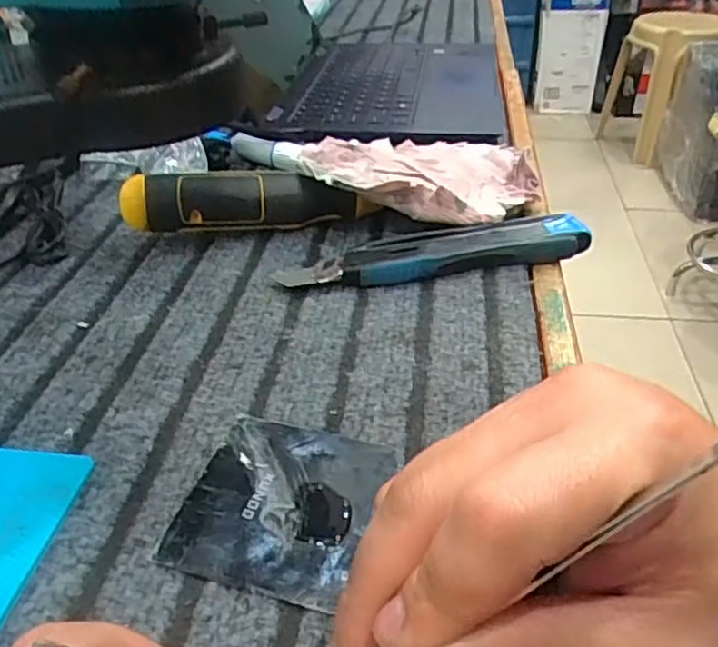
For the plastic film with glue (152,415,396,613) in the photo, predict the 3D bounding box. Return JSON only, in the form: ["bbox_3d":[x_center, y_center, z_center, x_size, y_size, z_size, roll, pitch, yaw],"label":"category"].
[{"bbox_3d":[-0.030,0.066,0.263,0.070,0.004,0.079,10,36,16],"label":"plastic film with glue"}]

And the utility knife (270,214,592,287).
[{"bbox_3d":[0.046,-0.039,0.400,0.181,0.018,0.031,-10,35,-12],"label":"utility knife"}]

